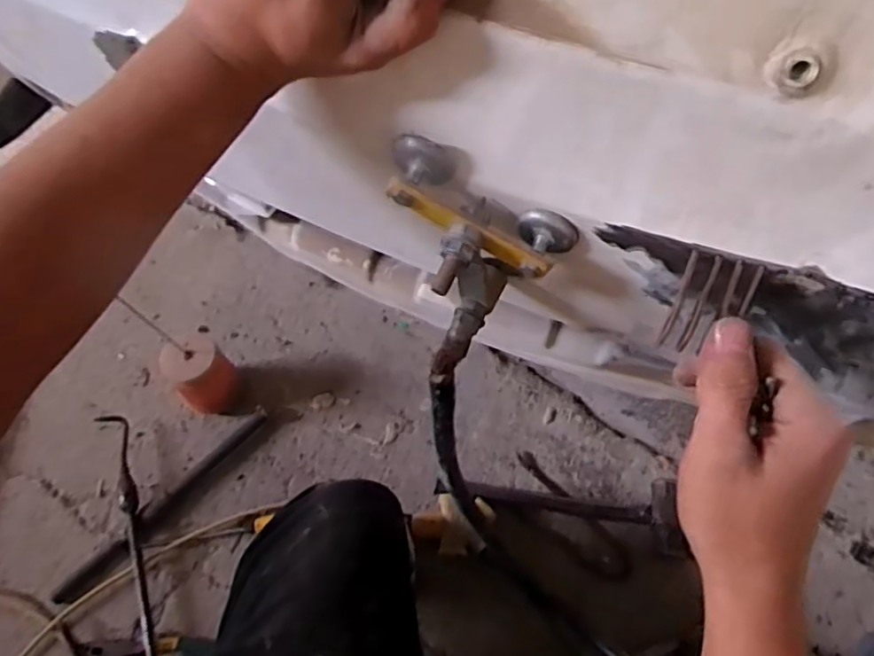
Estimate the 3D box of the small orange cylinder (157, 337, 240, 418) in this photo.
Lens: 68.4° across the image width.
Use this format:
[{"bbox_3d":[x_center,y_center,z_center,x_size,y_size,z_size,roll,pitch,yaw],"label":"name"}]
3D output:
[{"bbox_3d":[-0.352,0.074,0.977,0.086,0.136,0.086,-39,71,-18],"label":"small orange cylinder"}]

